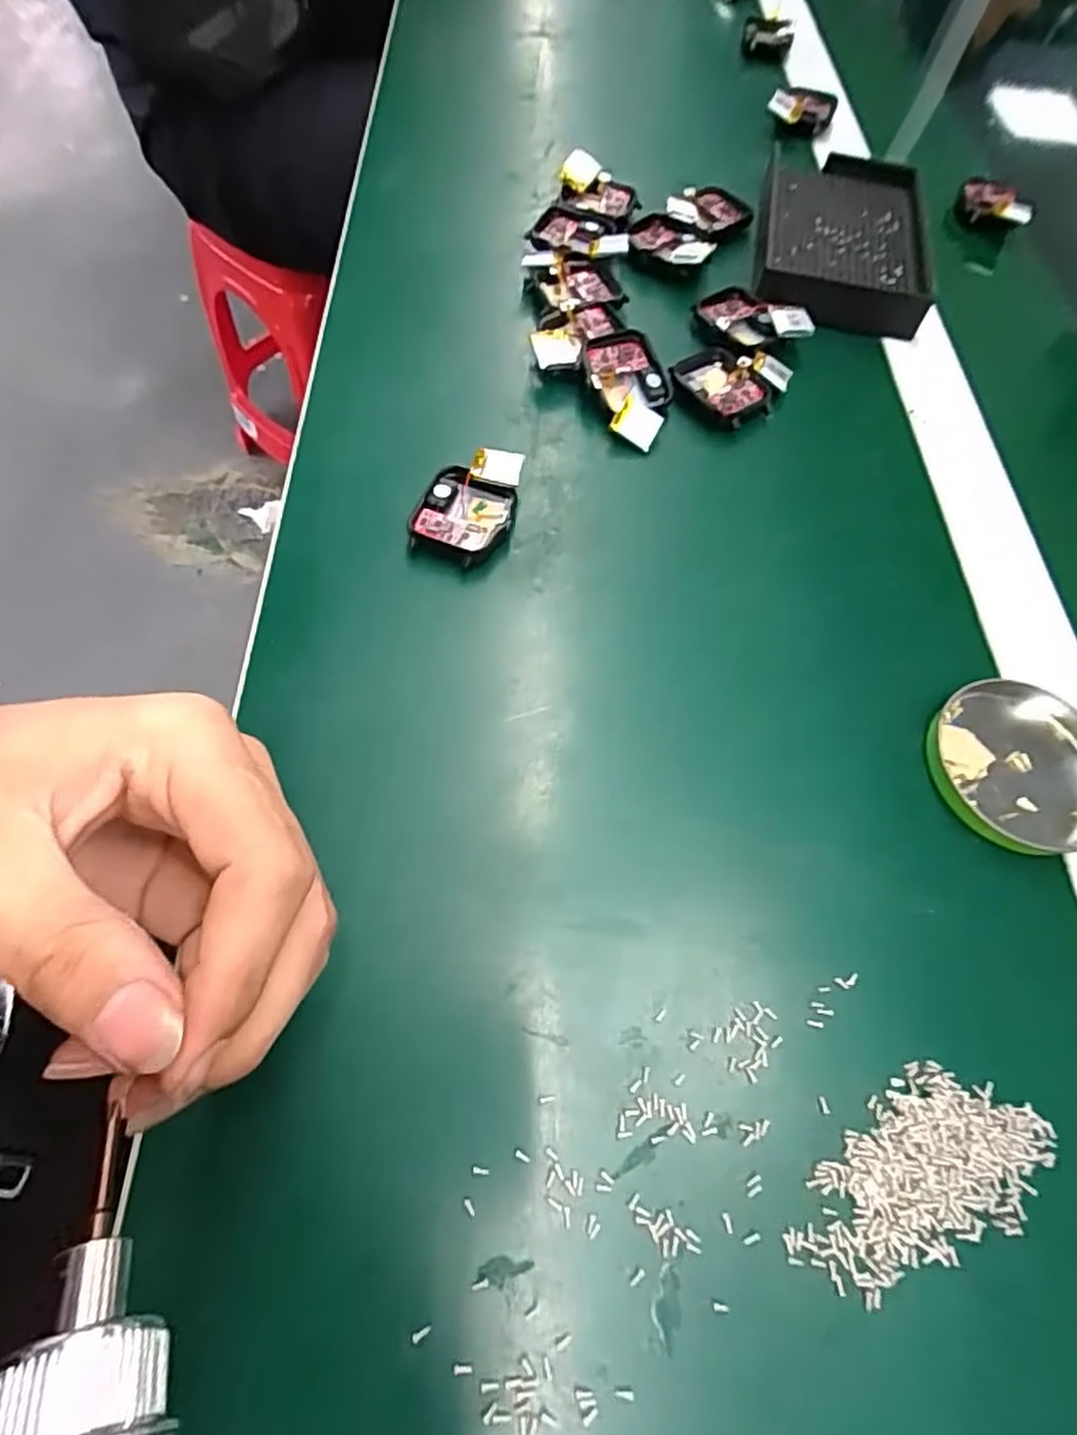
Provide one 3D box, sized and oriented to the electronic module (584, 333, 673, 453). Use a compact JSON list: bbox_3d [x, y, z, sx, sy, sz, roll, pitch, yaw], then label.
[{"bbox_3d":[0.042,-0.155,0.313,0.040,0.019,0.053,5,64,1],"label":"electronic module"}]

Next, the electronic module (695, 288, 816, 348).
[{"bbox_3d":[0.110,-0.207,0.343,0.035,0.012,0.054,-41,71,-19],"label":"electronic module"}]

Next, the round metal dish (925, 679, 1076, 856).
[{"bbox_3d":[0.181,0.018,0.245,0.066,0.011,0.060,0,64,-1],"label":"round metal dish"}]

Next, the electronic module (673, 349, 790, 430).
[{"bbox_3d":[0.095,-0.167,0.327,0.044,0.012,0.051,41,70,18],"label":"electronic module"}]

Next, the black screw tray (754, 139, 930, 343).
[{"bbox_3d":[0.172,-0.276,0.377,0.089,0.026,0.143,12,64,5],"label":"black screw tray"}]

